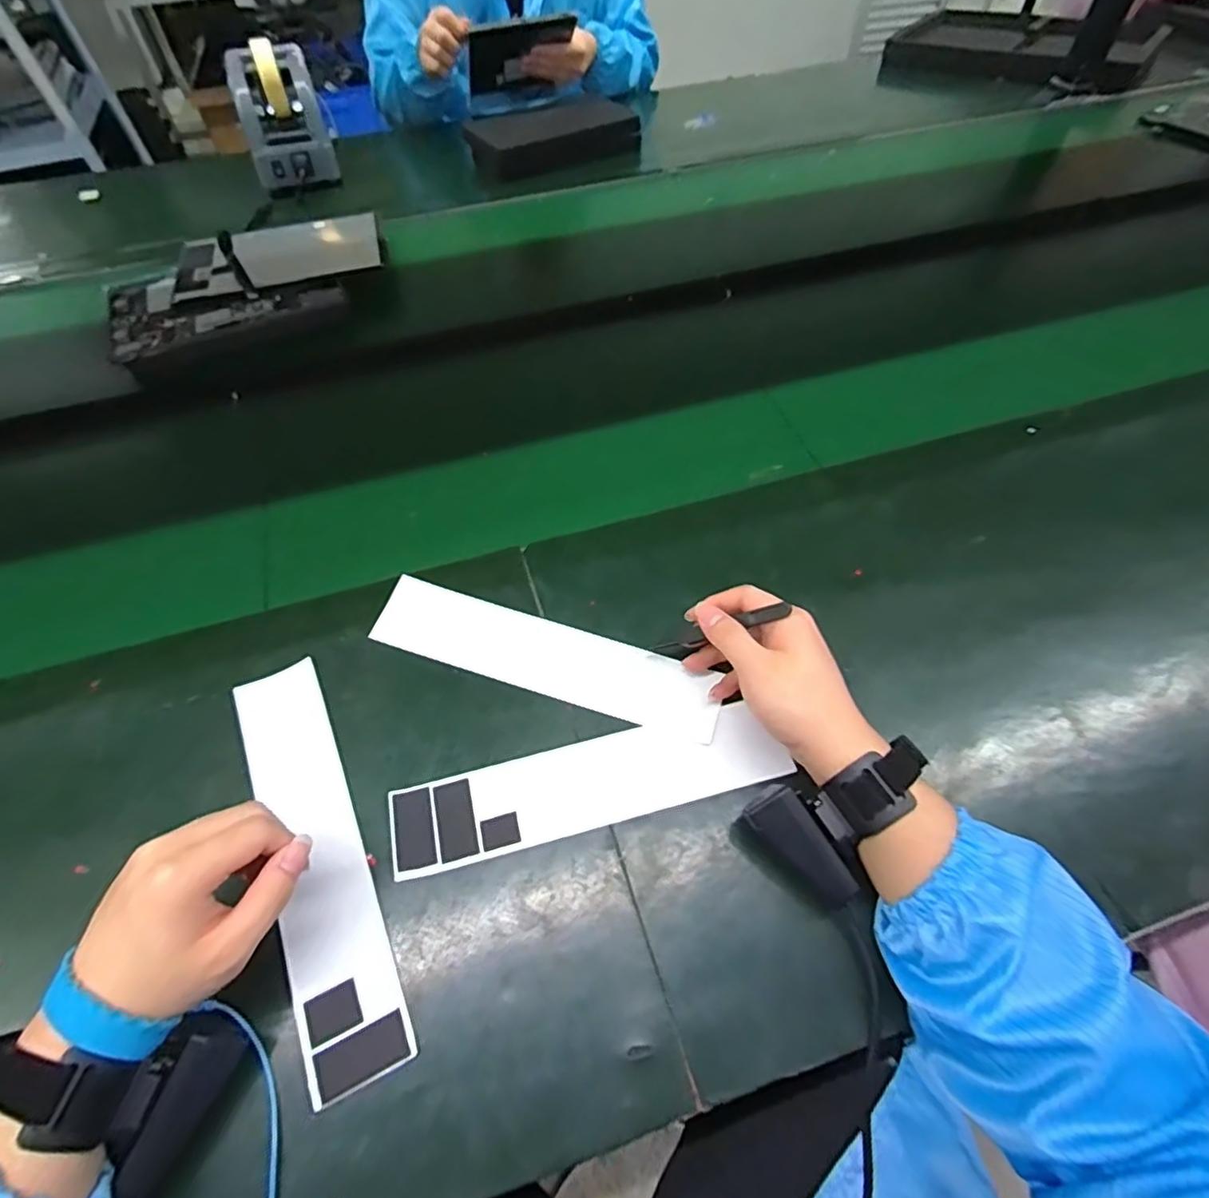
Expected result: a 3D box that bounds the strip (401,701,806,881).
[{"bbox_3d":[-0.009,0.124,0.412,0.258,0.005,0.059,-12,57,-5],"label":"strip"}]

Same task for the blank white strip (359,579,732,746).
[{"bbox_3d":[-0.045,0.042,0.465,0.260,0.010,0.058,16,63,10],"label":"blank white strip"}]

